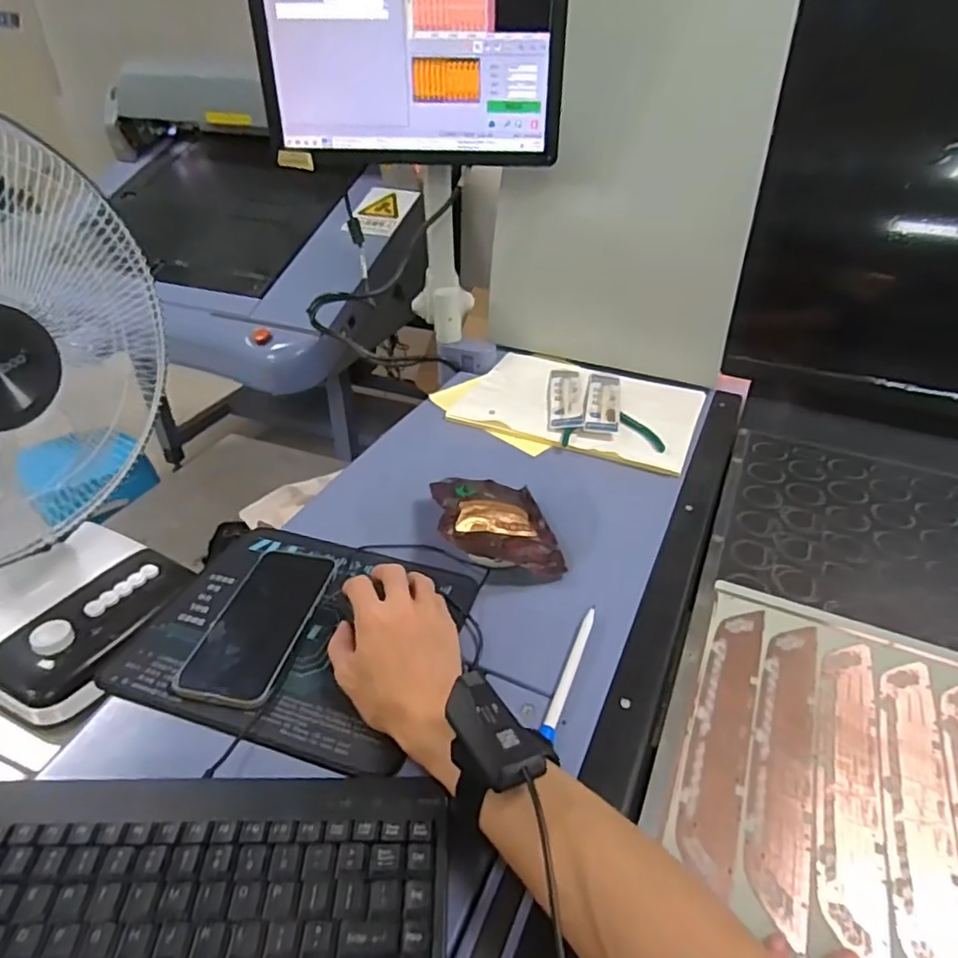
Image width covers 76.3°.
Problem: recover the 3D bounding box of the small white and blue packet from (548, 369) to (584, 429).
[{"bbox_3d":[0.121,-0.120,0.852,0.047,0.012,0.175,4,36,4],"label":"small white and blue packet"}]

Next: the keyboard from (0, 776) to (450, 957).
[{"bbox_3d":[-0.166,0.240,0.334,0.291,0.032,0.142,0,36,-2],"label":"keyboard"}]

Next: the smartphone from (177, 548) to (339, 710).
[{"bbox_3d":[-0.181,0.116,0.515,0.076,0.012,0.161,7,36,8],"label":"smartphone"}]

